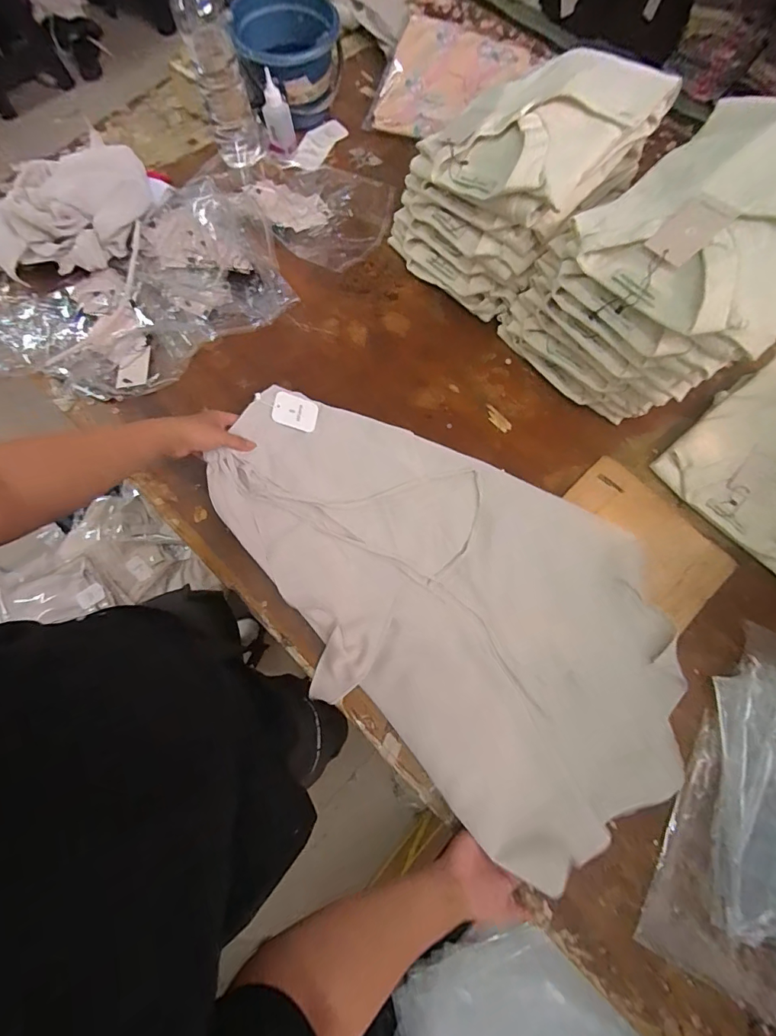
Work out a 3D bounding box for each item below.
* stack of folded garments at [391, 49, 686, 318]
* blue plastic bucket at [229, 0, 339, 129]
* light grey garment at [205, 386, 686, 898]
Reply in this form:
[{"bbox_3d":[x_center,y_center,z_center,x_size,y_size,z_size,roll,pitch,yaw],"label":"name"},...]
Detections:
[{"bbox_3d":[0.178,-0.519,0.664,0.275,0.257,0.259,44,79,9],"label":"stack of folded garments"},{"bbox_3d":[-0.178,-0.842,0.786,0.182,0.148,0.197,-12,76,-4],"label":"blue plastic bucket"},{"bbox_3d":[0.060,0.097,0.594,0.717,0.048,0.427,32,77,9],"label":"light grey garment"}]

